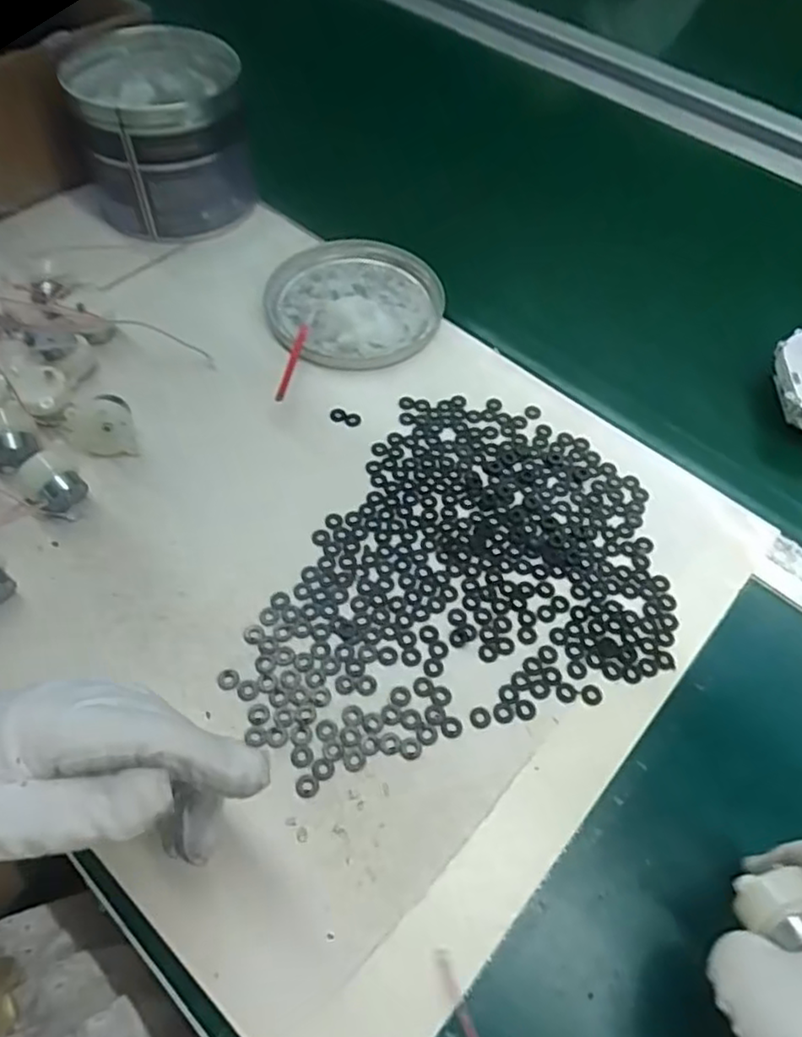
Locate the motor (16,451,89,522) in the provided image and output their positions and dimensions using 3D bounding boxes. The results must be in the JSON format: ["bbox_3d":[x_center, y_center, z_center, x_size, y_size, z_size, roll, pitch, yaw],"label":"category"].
[{"bbox_3d":[-0.199,-0.018,0.386,0.028,0.030,0.032,-37,66,-25],"label":"motor"}]

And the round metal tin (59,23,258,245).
[{"bbox_3d":[-0.187,-0.303,0.531,0.124,0.102,0.126,-14,58,-13],"label":"round metal tin"}]

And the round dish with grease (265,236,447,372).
[{"bbox_3d":[-0.034,-0.165,0.505,0.126,0.024,0.129,2,56,-3],"label":"round dish with grease"}]

